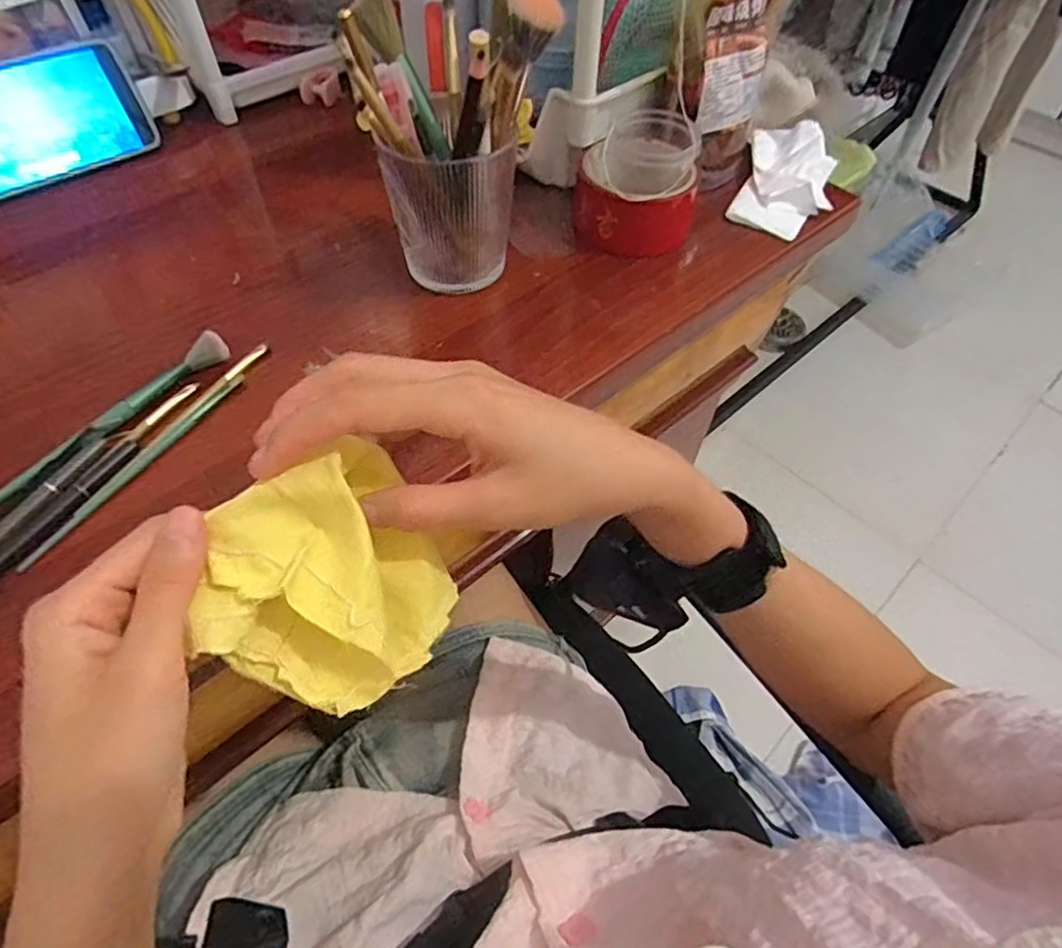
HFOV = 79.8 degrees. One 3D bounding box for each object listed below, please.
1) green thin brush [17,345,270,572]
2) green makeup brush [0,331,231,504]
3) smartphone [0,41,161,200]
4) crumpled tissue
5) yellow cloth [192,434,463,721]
[{"bbox_3d":[-0.208,-0.017,0.357,0.012,0.007,0.174,23,57,14],"label":"green thin brush"},{"bbox_3d":[-0.239,-0.032,0.359,0.016,0.015,0.156,30,59,19],"label":"green makeup brush"},{"bbox_3d":[-0.383,-0.265,0.484,0.164,0.078,0.012,-36,41,-25],"label":"smartphone"},{"bbox_3d":[0.212,-0.247,0.525,0.072,0.027,0.137,18,56,11],"label":"crumpled tissue"},{"bbox_3d":[-0.078,0.044,0.248,0.086,0.040,0.093,-29,100,-20],"label":"yellow cloth"}]

